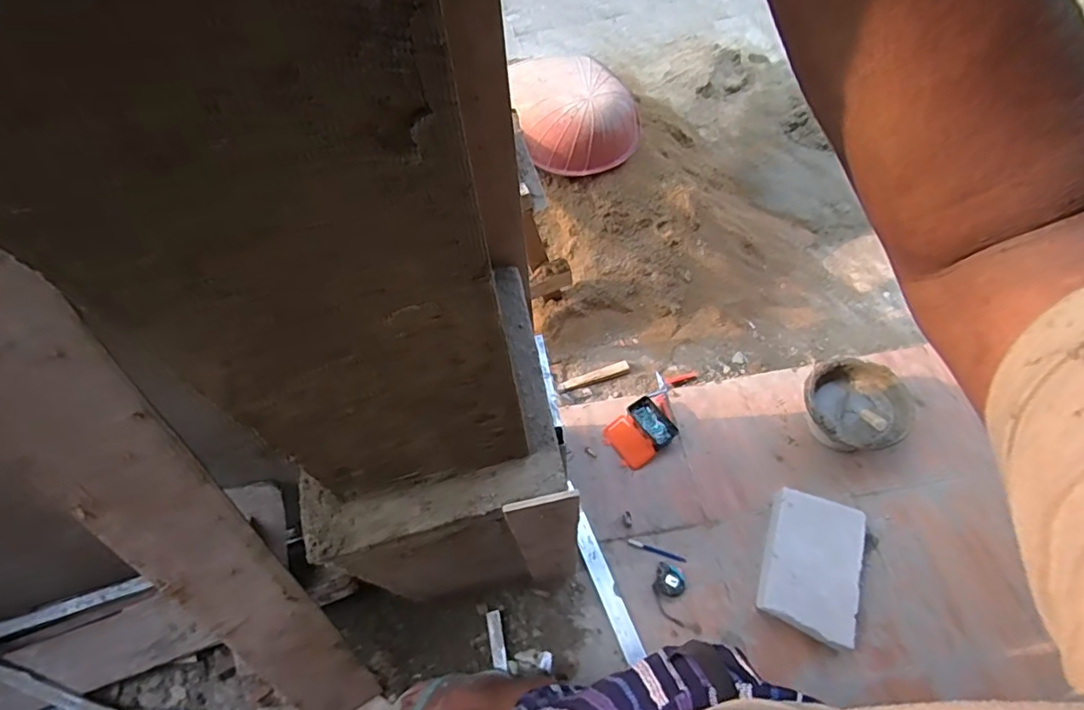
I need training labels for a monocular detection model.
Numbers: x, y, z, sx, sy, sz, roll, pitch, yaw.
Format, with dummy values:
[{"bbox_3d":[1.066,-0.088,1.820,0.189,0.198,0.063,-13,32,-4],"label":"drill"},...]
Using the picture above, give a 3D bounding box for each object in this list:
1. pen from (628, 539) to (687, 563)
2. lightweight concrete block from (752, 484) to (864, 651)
[{"bbox_3d":[0.286,0.490,1.393,0.141,0.010,0.011,18,63,12],"label":"pen"},{"bbox_3d":[0.646,0.492,1.332,0.207,0.057,0.316,20,63,13],"label":"lightweight concrete block"}]

